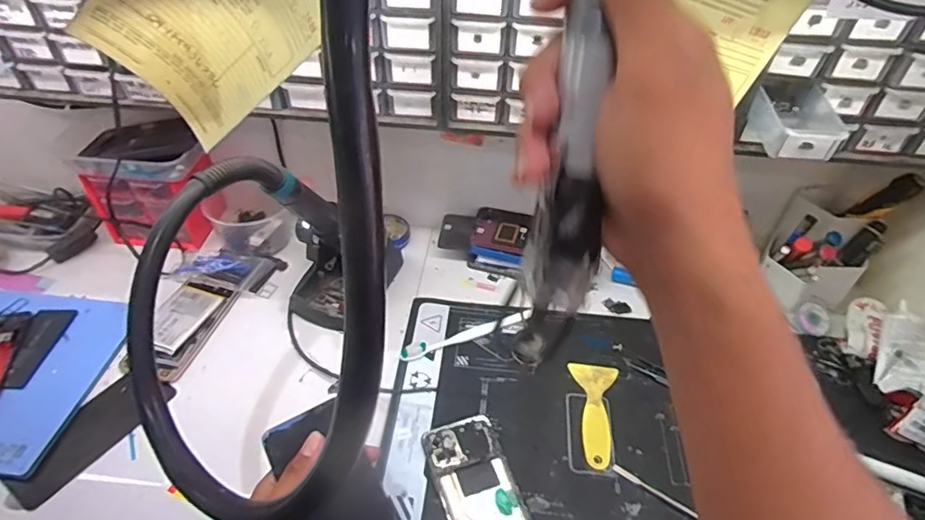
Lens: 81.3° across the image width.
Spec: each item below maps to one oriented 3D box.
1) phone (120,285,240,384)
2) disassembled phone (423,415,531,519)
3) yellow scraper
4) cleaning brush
[{"bbox_3d":[-0.337,0.081,0.644,0.068,0.009,0.134,18,43,0],"label":"phone"},{"bbox_3d":[0.018,0.227,0.515,0.071,0.014,0.163,-13,47,-15],"label":"disassembled phone"},{"bbox_3d":[0.140,0.167,0.589,0.051,0.004,0.118,10,46,8],"label":"yellow scraper"},{"bbox_3d":[0.007,0.089,0.658,0.171,0.010,0.020,-16,48,-17],"label":"cleaning brush"}]

